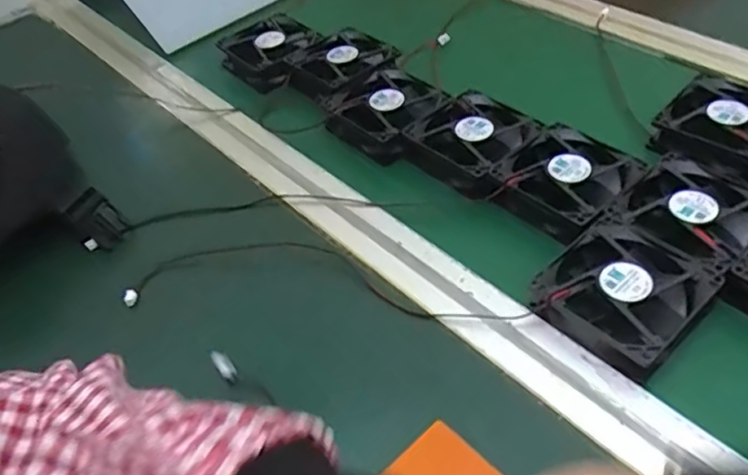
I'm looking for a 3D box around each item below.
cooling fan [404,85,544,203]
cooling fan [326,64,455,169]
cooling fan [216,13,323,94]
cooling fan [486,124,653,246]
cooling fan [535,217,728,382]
[{"bbox_3d":[0.077,-0.072,0.481,0.088,0.020,0.087,-34,51,-25],"label":"cooling fan"},{"bbox_3d":[0.013,-0.105,0.529,0.086,0.031,0.084,-35,51,-25],"label":"cooling fan"},{"bbox_3d":[-0.099,-0.180,0.613,0.081,0.031,0.085,-31,50,-22],"label":"cooling fan"},{"bbox_3d":[0.134,-0.039,0.443,0.090,0.020,0.080,-37,52,-27],"label":"cooling fan"},{"bbox_3d":[0.149,0.034,0.376,0.084,0.027,0.082,-34,51,-24],"label":"cooling fan"}]

